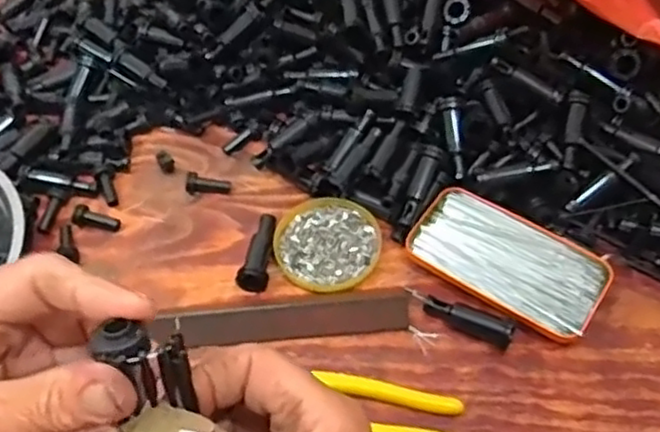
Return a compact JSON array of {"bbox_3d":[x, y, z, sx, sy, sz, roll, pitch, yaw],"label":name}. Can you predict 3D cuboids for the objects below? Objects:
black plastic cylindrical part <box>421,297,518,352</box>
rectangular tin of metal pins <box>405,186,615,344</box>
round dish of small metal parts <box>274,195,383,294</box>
[{"bbox_3d":[0.101,0.072,0.504,0.066,0.020,0.016,18,56,16],"label":"black plastic cylindrical part"},{"bbox_3d":[0.135,0.034,0.534,0.143,0.016,0.074,28,59,21],"label":"rectangular tin of metal pins"},{"bbox_3d":[-0.001,0.020,0.560,0.081,0.011,0.084,-1,53,2],"label":"round dish of small metal parts"}]

